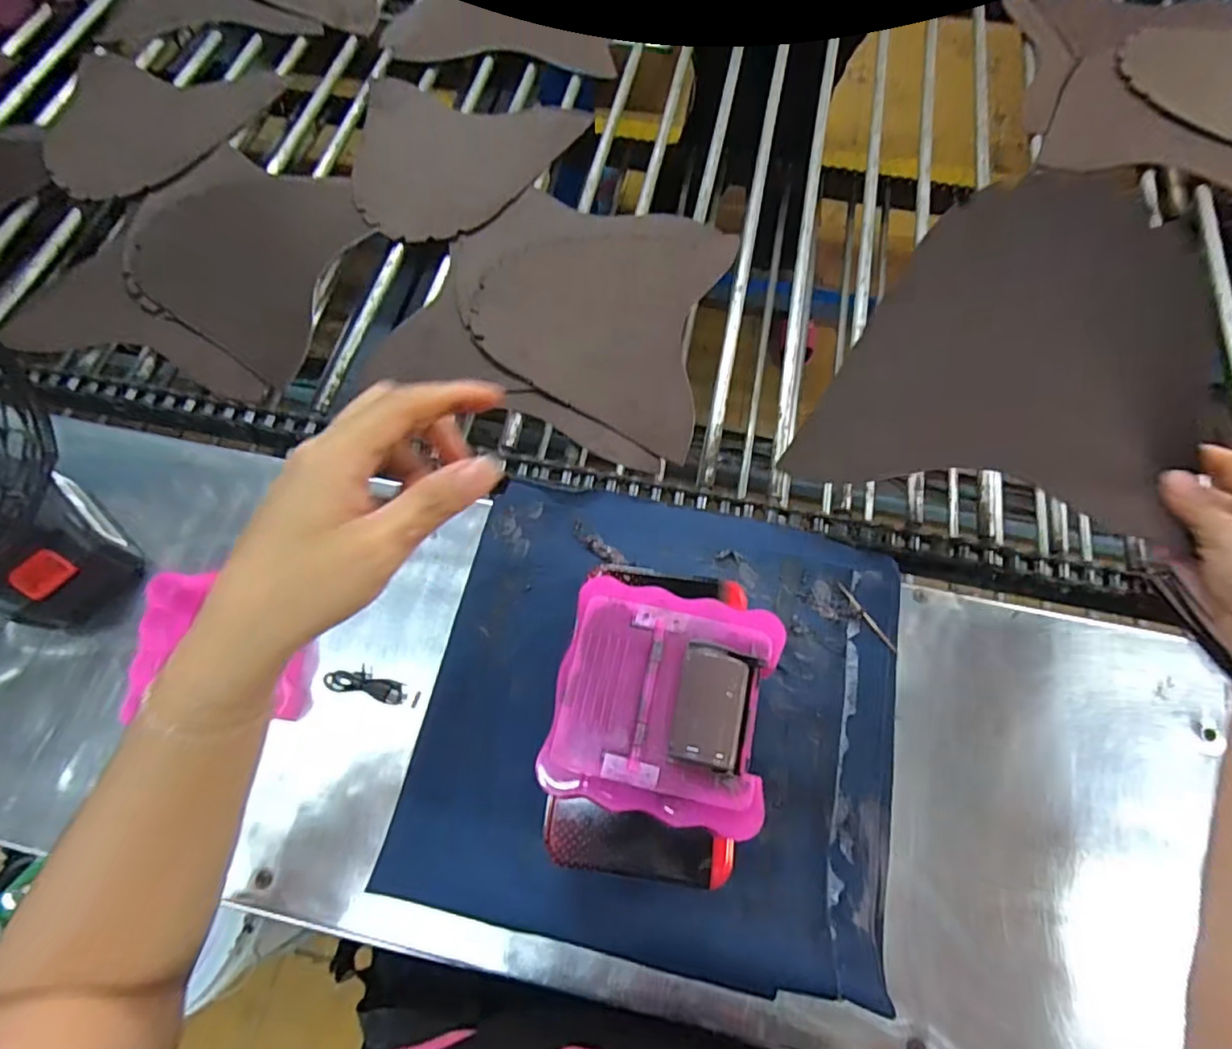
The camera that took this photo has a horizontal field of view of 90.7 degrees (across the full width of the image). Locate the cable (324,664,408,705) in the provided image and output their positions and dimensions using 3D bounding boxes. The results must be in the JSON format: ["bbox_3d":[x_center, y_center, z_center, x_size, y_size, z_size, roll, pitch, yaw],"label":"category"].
[{"bbox_3d":[-0.174,0.110,0.424,0.058,0.015,0.020,12,68,5],"label":"cable"}]

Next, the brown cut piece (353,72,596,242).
[{"bbox_3d":[-0.178,-0.388,0.654,0.239,0.014,0.231,13,68,5],"label":"brown cut piece"}]

